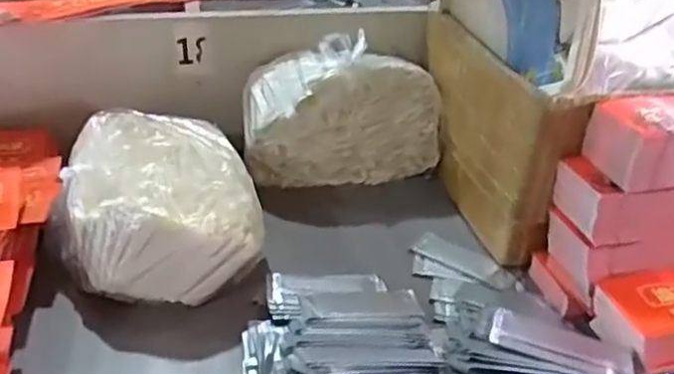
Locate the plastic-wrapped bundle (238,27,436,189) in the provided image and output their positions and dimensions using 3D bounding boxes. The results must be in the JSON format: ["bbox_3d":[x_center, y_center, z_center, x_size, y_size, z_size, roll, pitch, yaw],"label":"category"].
[{"bbox_3d":[0.003,-0.099,0.877,0.252,0.165,0.099,-5,34,-12],"label":"plastic-wrapped bundle"}]

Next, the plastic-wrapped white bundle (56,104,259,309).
[{"bbox_3d":[-0.197,0.016,0.734,0.200,0.117,0.255,-6,35,-14],"label":"plastic-wrapped white bundle"}]

